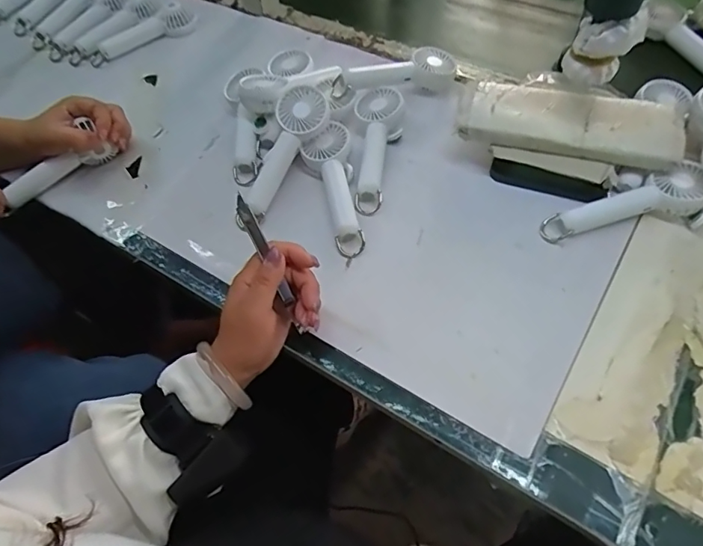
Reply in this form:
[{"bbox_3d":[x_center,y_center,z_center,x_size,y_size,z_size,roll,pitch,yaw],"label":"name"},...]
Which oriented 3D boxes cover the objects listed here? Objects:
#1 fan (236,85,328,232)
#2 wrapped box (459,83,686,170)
[{"bbox_3d":[-0.079,-0.127,0.538,0.053,0.028,0.167,30,94,22],"label":"fan"},{"bbox_3d":[0.227,-0.159,0.504,0.203,0.024,0.082,16,60,14],"label":"wrapped box"}]

